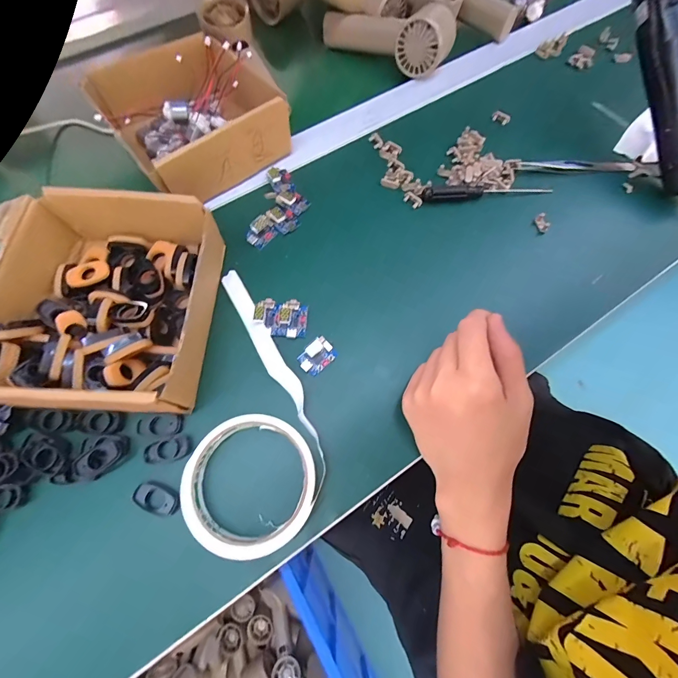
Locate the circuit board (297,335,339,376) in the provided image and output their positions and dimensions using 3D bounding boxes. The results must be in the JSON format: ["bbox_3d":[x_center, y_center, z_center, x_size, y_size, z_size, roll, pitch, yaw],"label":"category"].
[{"bbox_3d":[-0.019,0.015,0.277,0.030,0.008,0.022,-43,75,-15],"label":"circuit board"}]

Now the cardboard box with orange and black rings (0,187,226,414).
[{"bbox_3d":[-0.183,-0.032,0.258,0.151,0.049,0.162,2,69,0],"label":"cardboard box with orange and black rings"}]

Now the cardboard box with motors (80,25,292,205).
[{"bbox_3d":[-0.146,-0.231,0.333,0.150,0.057,0.165,-35,73,-12],"label":"cardboard box with motors"}]

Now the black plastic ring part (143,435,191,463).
[{"bbox_3d":[-0.131,0.085,0.250,0.033,0.005,0.016,-16,70,-6],"label":"black plastic ring part"}]

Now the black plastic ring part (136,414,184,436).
[{"bbox_3d":[-0.139,0.067,0.257,0.032,0.006,0.017,0,69,-1],"label":"black plastic ring part"}]

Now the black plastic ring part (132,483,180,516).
[{"bbox_3d":[-0.131,0.116,0.238,0.034,0.005,0.017,22,71,8],"label":"black plastic ring part"}]

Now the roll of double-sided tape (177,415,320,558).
[{"bbox_3d":[-0.064,0.103,0.237,0.094,0.013,0.091,0,69,0],"label":"roll of double-sided tape"}]

